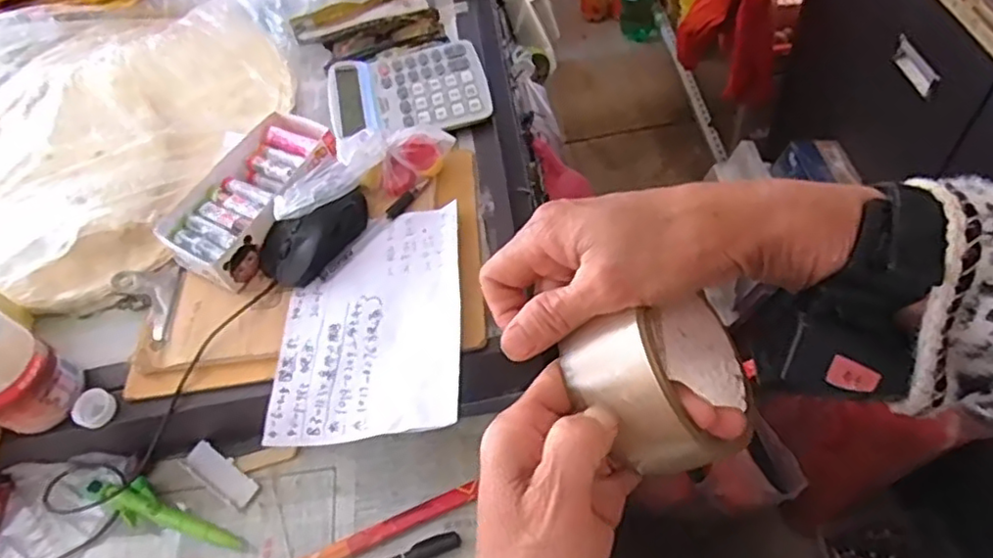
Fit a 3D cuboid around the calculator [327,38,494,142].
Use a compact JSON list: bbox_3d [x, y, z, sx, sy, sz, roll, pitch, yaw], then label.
[{"bbox_3d":[-0.092,-0.198,0.669,0.155,0.022,0.135,-10,56,-10],"label":"calculator"}]

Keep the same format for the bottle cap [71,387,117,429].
[{"bbox_3d":[-0.333,0.107,0.541,0.030,0.010,0.031,2,55,-2],"label":"bottle cap"}]

